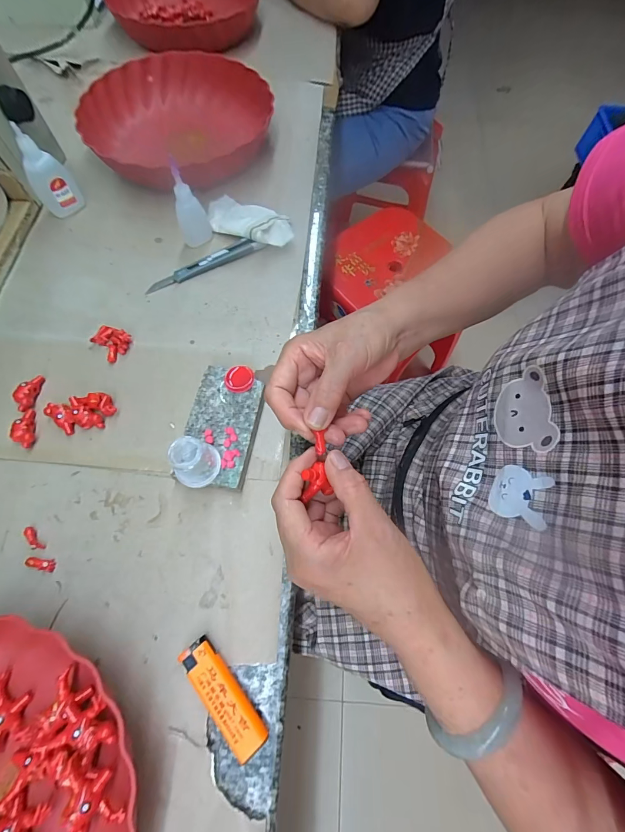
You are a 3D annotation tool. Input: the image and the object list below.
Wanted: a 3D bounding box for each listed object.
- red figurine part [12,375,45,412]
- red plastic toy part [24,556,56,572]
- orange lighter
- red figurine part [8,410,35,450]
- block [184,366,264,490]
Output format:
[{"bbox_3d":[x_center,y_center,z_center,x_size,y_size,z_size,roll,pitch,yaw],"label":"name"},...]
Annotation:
[{"bbox_3d":[-0.275,-0.023,0.333,0.017,0.010,0.039,5,68,1],"label":"red figurine part"},{"bbox_3d":[-0.222,0.121,0.283,0.022,0.006,0.009,7,68,2],"label":"red plastic toy part"},{"bbox_3d":[-0.064,0.200,0.249,0.023,0.014,0.080,-38,73,-15],"label":"orange lighter"},{"bbox_3d":[-0.267,0.011,0.320,0.015,0.013,0.037,-16,69,-7],"label":"red figurine part"},{"bbox_3d":[-0.082,0.009,0.321,0.059,0.023,0.110,8,68,2],"label":"block"}]

